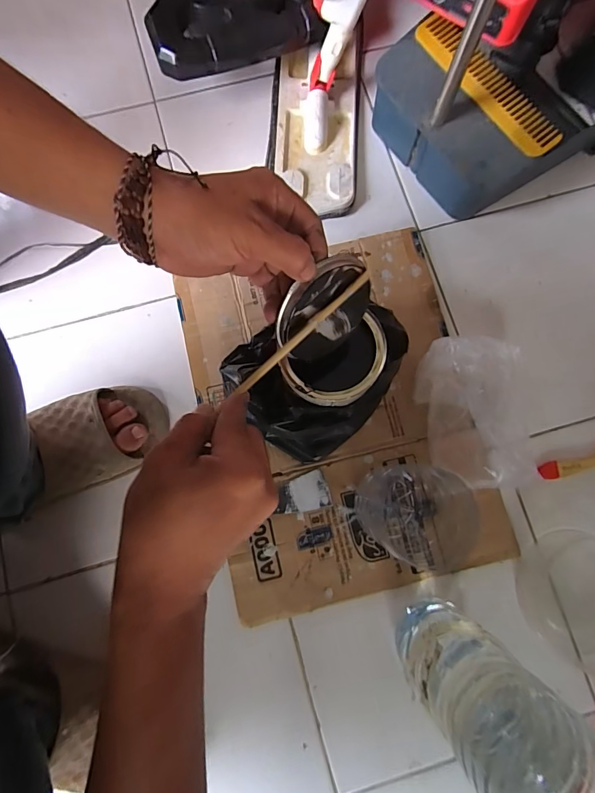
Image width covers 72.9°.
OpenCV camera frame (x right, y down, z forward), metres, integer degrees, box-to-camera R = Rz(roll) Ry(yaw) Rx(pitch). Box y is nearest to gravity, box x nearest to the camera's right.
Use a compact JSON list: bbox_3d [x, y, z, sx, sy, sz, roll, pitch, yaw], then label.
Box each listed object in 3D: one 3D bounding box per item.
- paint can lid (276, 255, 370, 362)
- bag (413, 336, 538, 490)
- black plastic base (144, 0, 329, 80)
[{"bbox_3d":[0.021,-0.061,0.298,0.078,0.073,0.014,-36,58,-9],"label":"paint can lid"},{"bbox_3d":[0.204,0.019,0.468,0.127,0.051,0.172,-3,78,-1],"label":"bag"},{"bbox_3d":[-0.096,-0.539,0.525,0.205,0.033,0.236,-13,78,-4],"label":"black plastic base"}]

